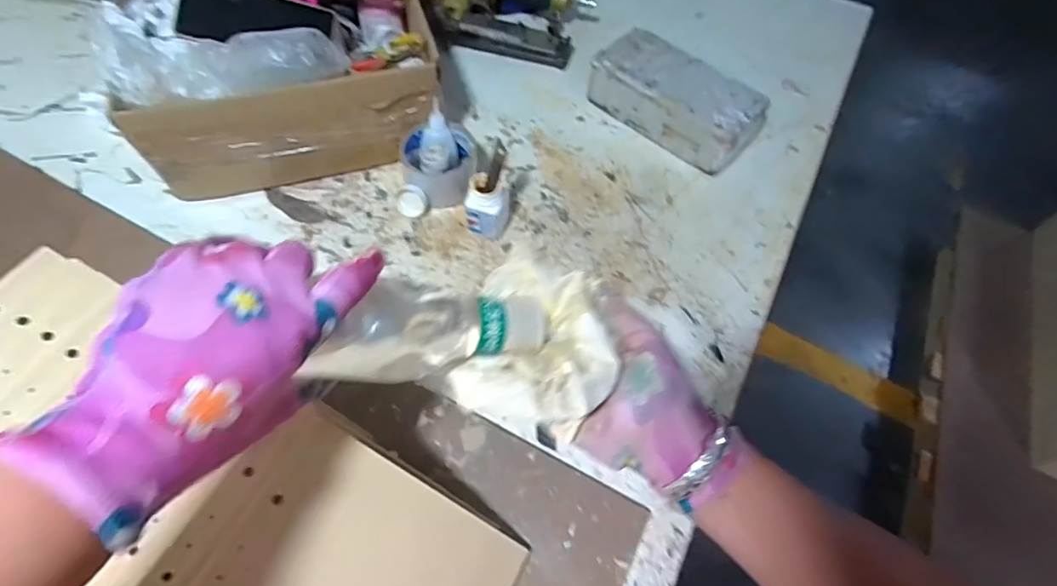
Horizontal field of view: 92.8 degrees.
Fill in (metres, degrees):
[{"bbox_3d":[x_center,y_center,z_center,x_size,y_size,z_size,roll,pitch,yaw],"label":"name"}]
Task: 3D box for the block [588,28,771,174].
[{"bbox_3d":[0.186,-0.247,0.644,0.213,0.074,0.108,39,65,17],"label":"block"}]

